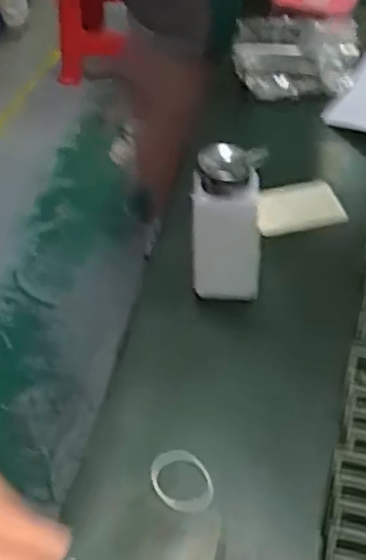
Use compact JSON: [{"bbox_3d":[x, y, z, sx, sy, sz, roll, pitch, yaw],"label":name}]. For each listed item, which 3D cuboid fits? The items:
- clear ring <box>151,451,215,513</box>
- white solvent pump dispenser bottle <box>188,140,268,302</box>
[{"bbox_3d":[-0.001,0.137,0.472,0.038,0.005,0.048,-30,52,-23],"label":"clear ring"},{"bbox_3d":[0.035,-0.045,0.553,0.055,0.127,0.051,2,47,6],"label":"white solvent pump dispenser bottle"}]

